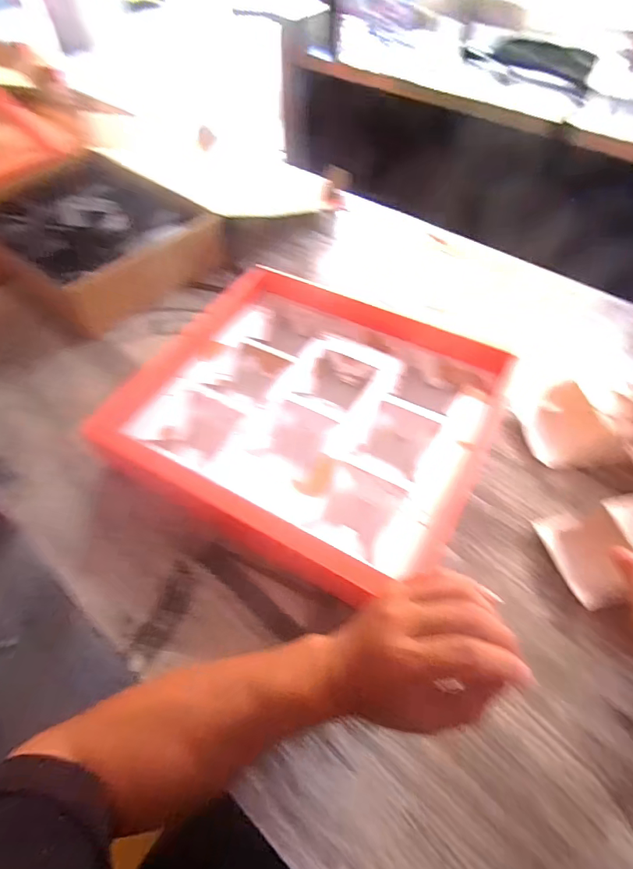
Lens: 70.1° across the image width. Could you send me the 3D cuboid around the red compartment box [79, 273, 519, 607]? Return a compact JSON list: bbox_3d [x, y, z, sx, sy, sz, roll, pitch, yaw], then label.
[{"bbox_3d":[-0.003,-0.034,0.534,0.374,0.066,0.353,23,57,18],"label":"red compartment box"}]

